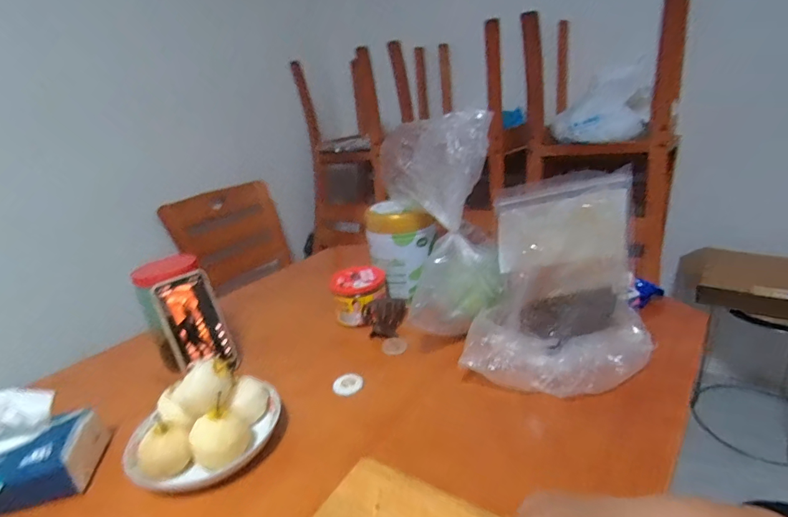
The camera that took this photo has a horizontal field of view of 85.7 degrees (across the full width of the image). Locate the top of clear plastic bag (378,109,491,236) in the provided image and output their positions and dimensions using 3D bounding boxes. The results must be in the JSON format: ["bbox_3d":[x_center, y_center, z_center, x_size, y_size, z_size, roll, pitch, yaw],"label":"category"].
[{"bbox_3d":[0.056,-0.146,0.656,0.161,0.173,0.063,20,30,22],"label":"top of clear plastic bag"}]

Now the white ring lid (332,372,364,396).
[{"bbox_3d":[-0.065,0.177,0.599,0.042,0.009,0.039,-7,21,3],"label":"white ring lid"}]

